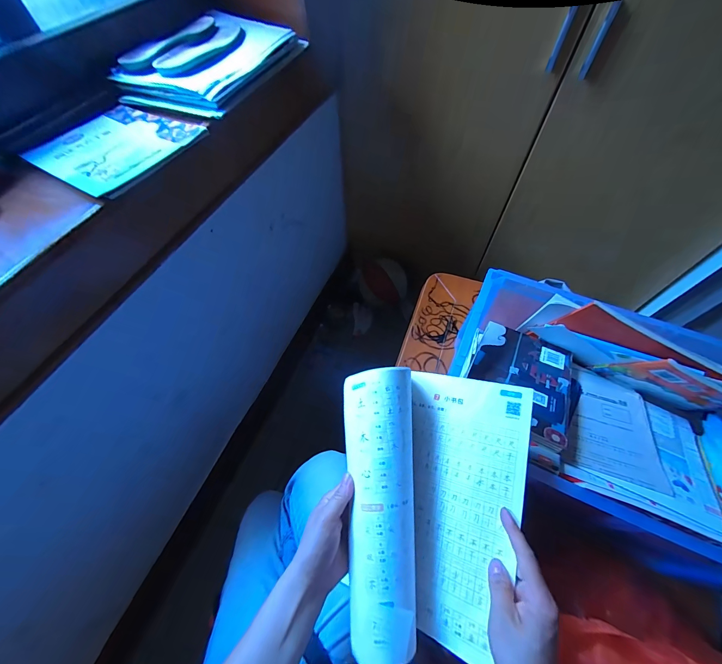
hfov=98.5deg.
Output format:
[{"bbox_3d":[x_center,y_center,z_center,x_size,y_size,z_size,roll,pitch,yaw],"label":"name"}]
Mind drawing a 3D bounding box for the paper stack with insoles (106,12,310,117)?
[{"bbox_3d":[-0.276,-0.509,0.574,0.229,0.041,0.314,19,62,12],"label":"paper stack with insoles"}]

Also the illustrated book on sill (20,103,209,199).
[{"bbox_3d":[-0.370,-0.286,0.473,0.196,0.012,0.196,25,64,15],"label":"illustrated book on sill"}]

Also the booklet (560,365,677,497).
[{"bbox_3d":[0.393,0.143,0.487,0.125,0.006,0.192,20,47,17],"label":"booklet"}]

